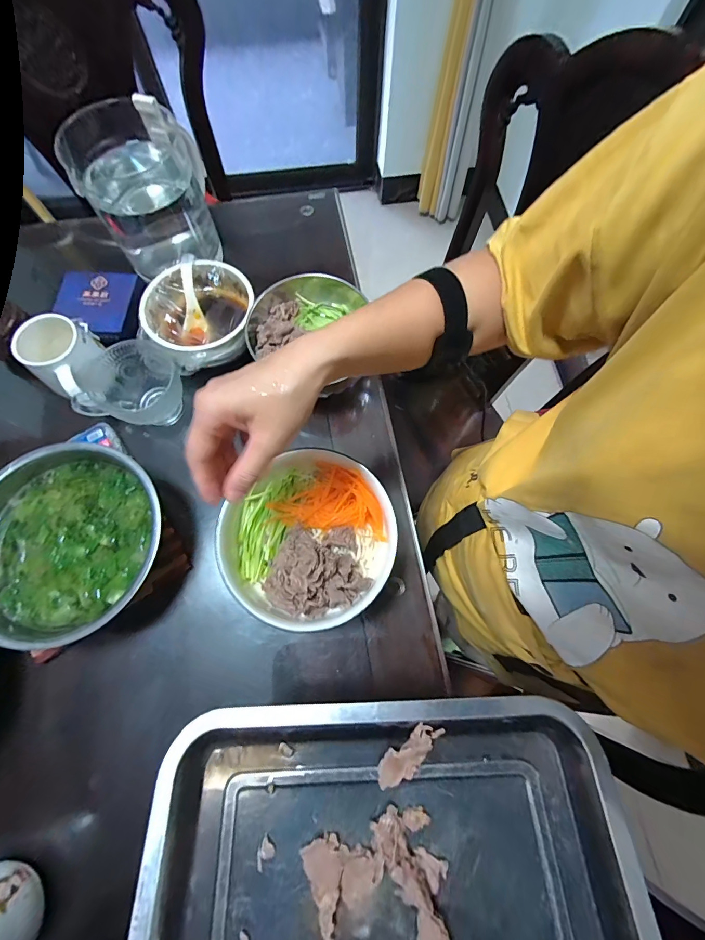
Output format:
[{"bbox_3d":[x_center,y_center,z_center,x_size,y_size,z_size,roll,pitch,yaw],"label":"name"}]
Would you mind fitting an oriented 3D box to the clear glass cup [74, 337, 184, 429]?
[{"bbox_3d":[-0.299,-0.108,0.524,0.124,0.094,0.104,3,72,-1],"label":"clear glass cup"}]

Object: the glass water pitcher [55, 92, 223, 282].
[{"bbox_3d":[-0.286,-0.390,0.534,0.159,0.169,0.134,-19,74,-8],"label":"glass water pitcher"}]

